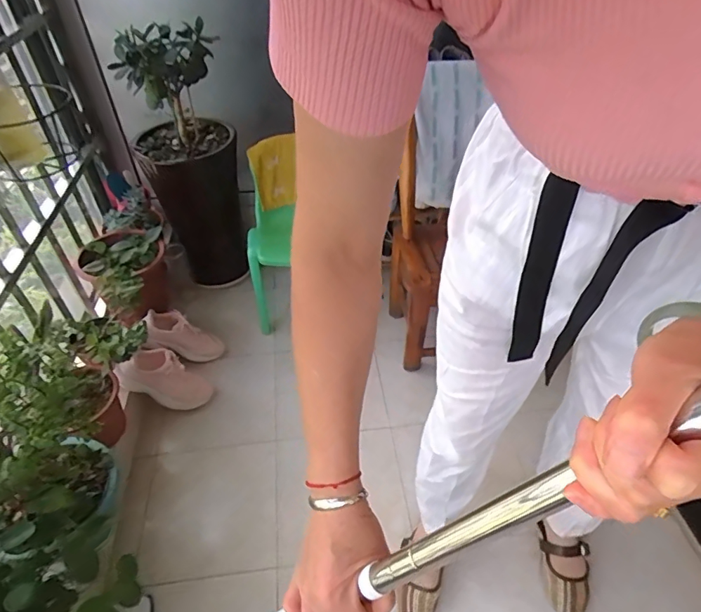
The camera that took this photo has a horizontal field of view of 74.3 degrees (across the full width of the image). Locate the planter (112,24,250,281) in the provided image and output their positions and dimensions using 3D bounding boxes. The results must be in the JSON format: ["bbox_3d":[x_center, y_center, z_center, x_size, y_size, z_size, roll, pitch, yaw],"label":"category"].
[{"bbox_3d":[-0.475,-0.404,1.429,0.265,0.773,0.254,-14,45,-14],"label":"planter"}]

